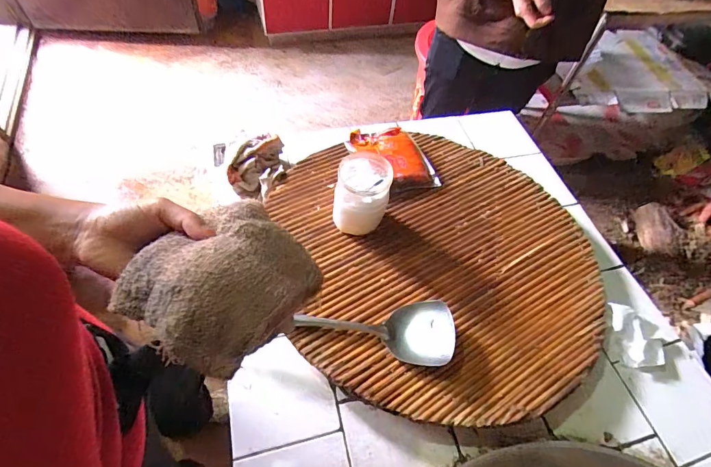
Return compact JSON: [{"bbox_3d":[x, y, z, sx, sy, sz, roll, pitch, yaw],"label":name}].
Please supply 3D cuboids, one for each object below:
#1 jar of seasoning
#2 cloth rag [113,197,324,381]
[{"bbox_3d":[0.011,-0.064,0.624,0.079,0.127,0.086,2,56,-4],"label":"jar of seasoning"},{"bbox_3d":[-0.109,0.037,0.326,0.119,0.049,0.137,39,62,19],"label":"cloth rag"}]

